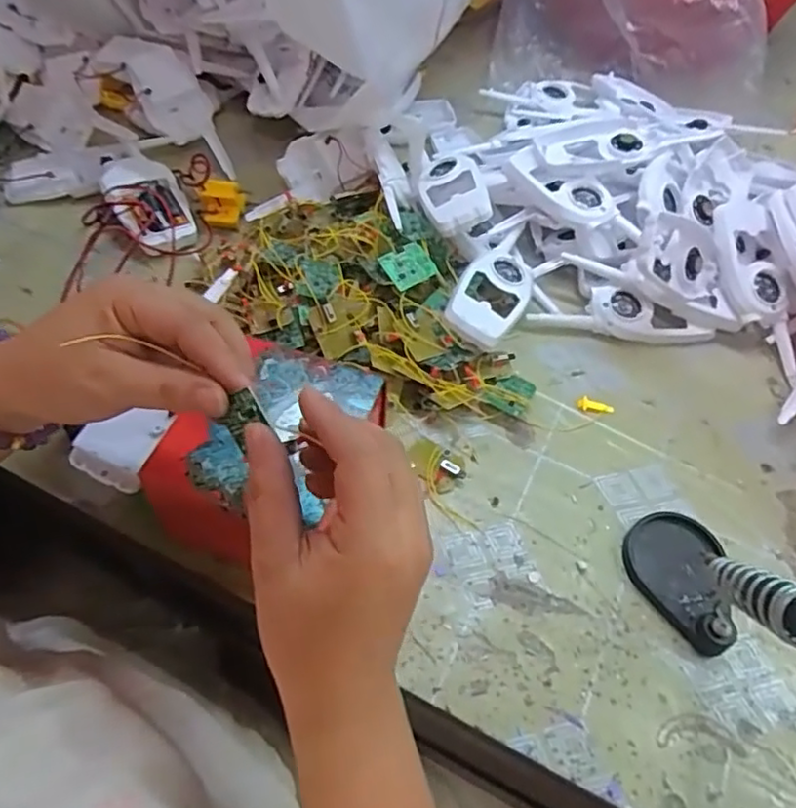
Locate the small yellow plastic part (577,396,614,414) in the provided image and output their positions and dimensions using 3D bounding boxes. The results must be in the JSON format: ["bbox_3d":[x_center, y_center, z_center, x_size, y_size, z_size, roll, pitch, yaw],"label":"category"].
[{"bbox_3d":[0.158,0.002,0.523,0.029,0.006,0.011,15,55,6],"label":"small yellow plastic part"}]

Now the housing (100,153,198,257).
[{"bbox_3d":[-0.232,-0.190,0.605,0.065,0.025,0.124,-22,59,-19],"label":"housing"}]

